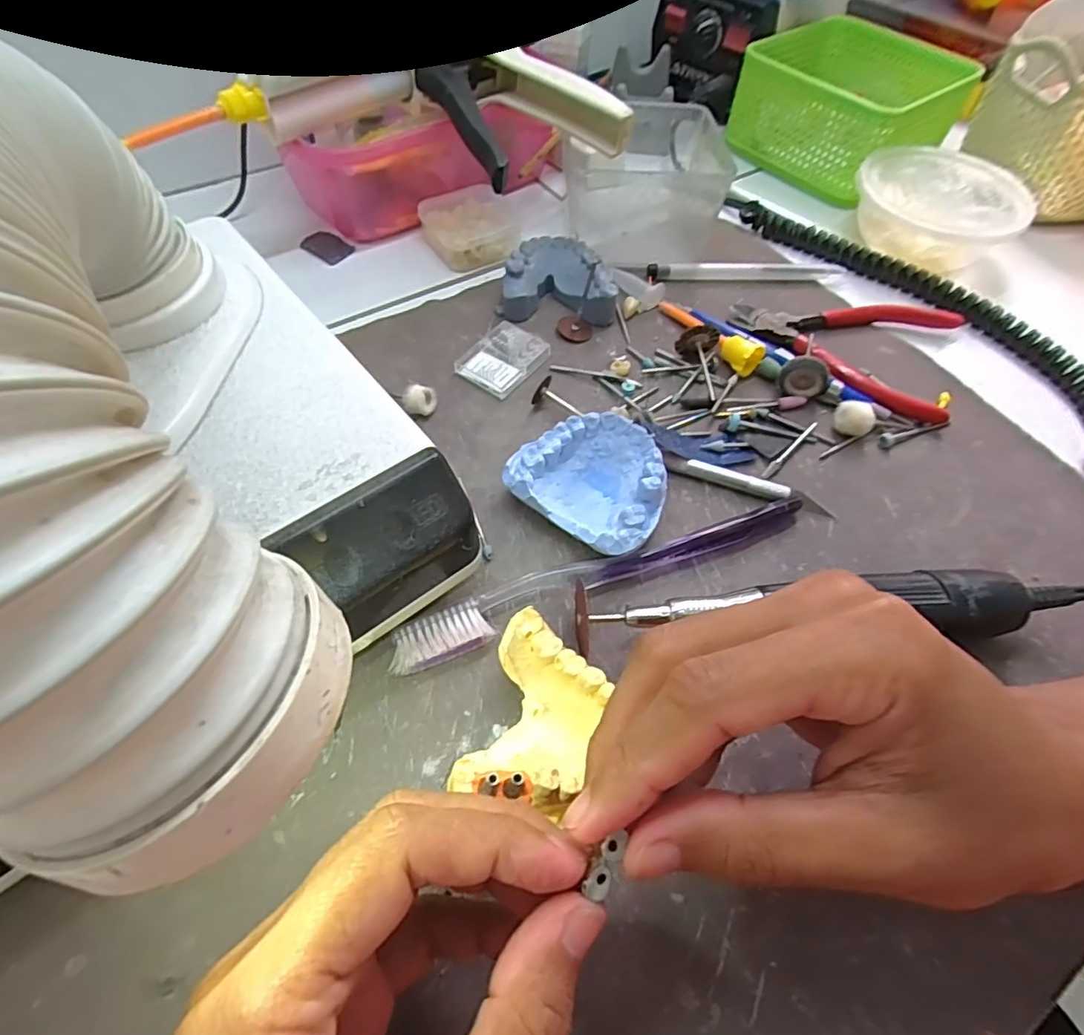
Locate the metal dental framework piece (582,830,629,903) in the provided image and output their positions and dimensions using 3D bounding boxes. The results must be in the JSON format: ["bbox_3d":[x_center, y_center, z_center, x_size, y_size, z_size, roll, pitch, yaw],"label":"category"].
[{"bbox_3d":[0.015,0.081,0.135,0.006,0.004,0.014,26,74,13],"label":"metal dental framework piece"}]

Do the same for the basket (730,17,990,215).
[{"bbox_3d":[0.234,-0.315,0.442,0.143,0.060,0.130,-31,64,-20],"label":"basket"}]

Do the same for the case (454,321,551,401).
[{"bbox_3d":[-0.020,-0.087,0.317,0.034,0.006,0.046,33,62,17],"label":"case"}]

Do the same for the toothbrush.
[{"bbox_3d":[0.028,0.022,0.245,0.187,0.014,0.022,-20,61,-14],"label":"toothbrush"}]

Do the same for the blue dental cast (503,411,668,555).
[{"bbox_3d":[0.024,-0.015,0.260,0.066,0.029,0.056,36,63,18],"label":"blue dental cast"}]

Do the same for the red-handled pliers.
[{"bbox_3d":[0.172,-0.102,0.332,0.121,0.011,0.088,20,59,10],"label":"red-handled pliers"}]

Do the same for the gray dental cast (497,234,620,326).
[{"bbox_3d":[0.011,-0.141,0.341,0.064,0.024,0.054,7,58,2],"label":"gray dental cast"}]

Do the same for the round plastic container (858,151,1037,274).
[{"bbox_3d":[0.258,-0.201,0.384,0.097,0.043,0.097,1,58,-2],"label":"round plastic container"}]

